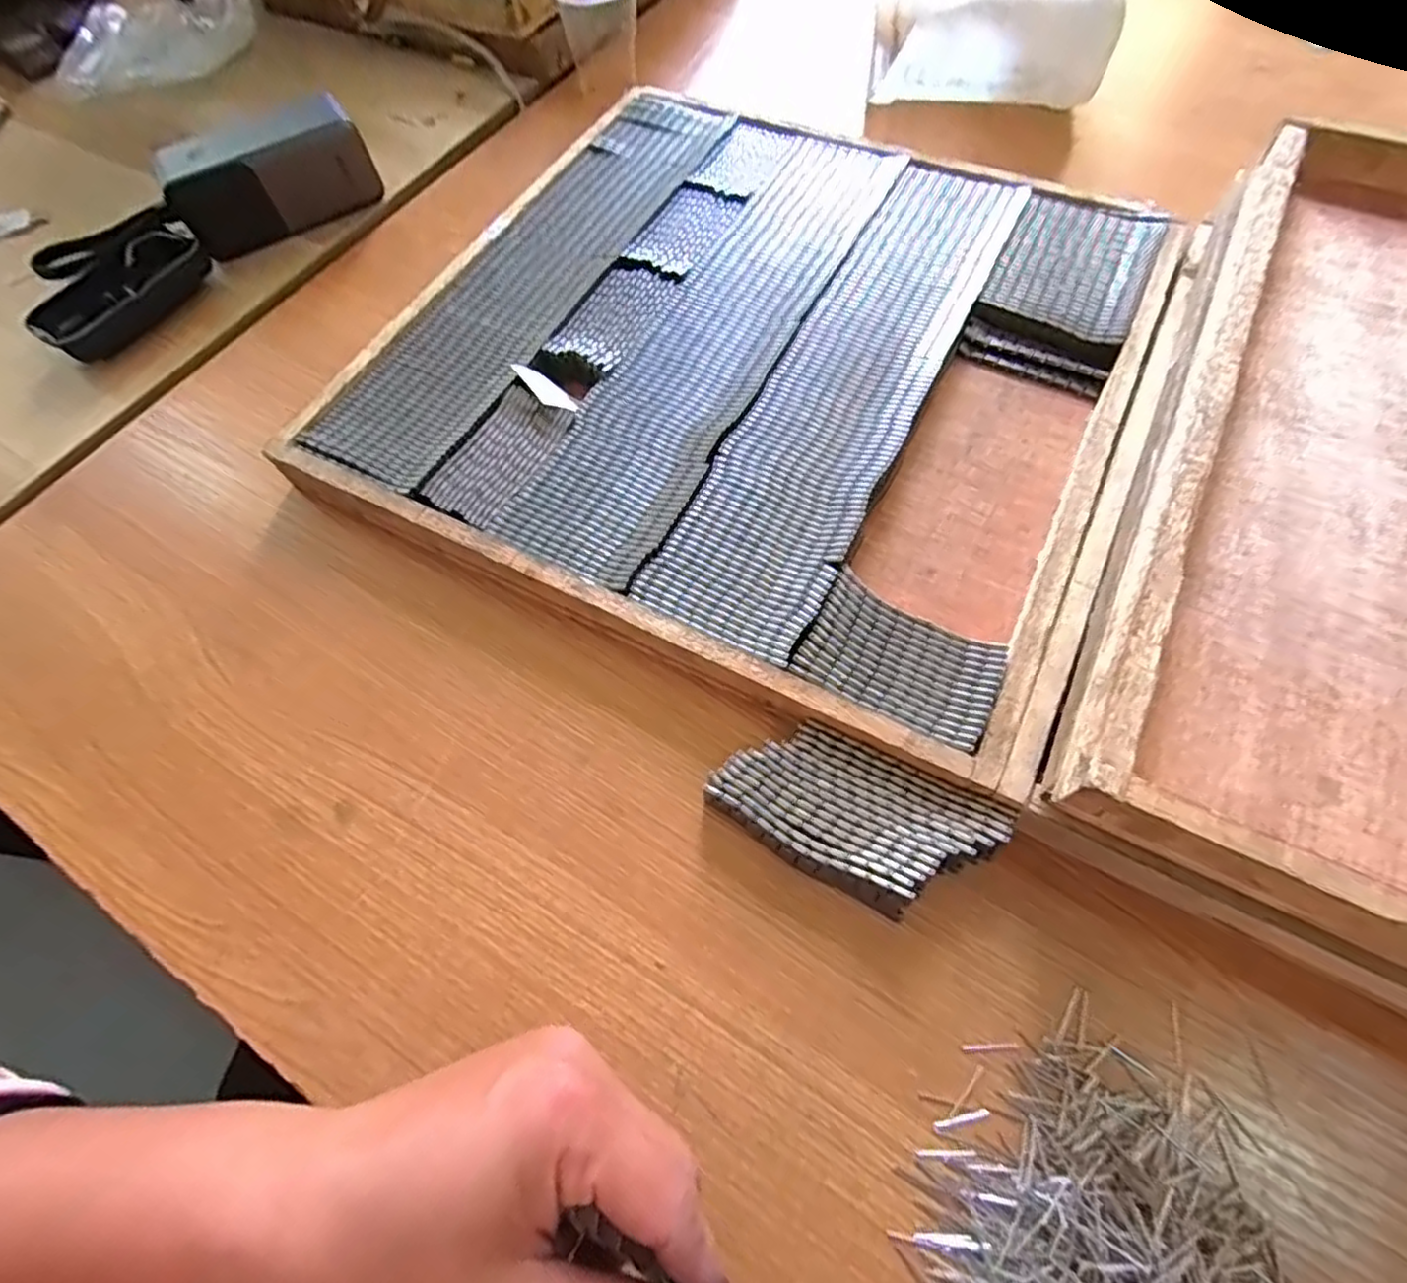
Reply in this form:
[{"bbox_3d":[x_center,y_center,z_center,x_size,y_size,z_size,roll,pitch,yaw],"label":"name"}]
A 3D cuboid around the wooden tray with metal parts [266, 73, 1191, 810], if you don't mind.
[{"bbox_3d":[0.031,-0.168,0.395,0.404,0.031,0.393,23,67,14],"label":"wooden tray with metal parts"}]

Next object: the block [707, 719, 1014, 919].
[{"bbox_3d":[0.062,0.072,0.280,0.110,0.022,0.056,24,67,15],"label":"block"}]

